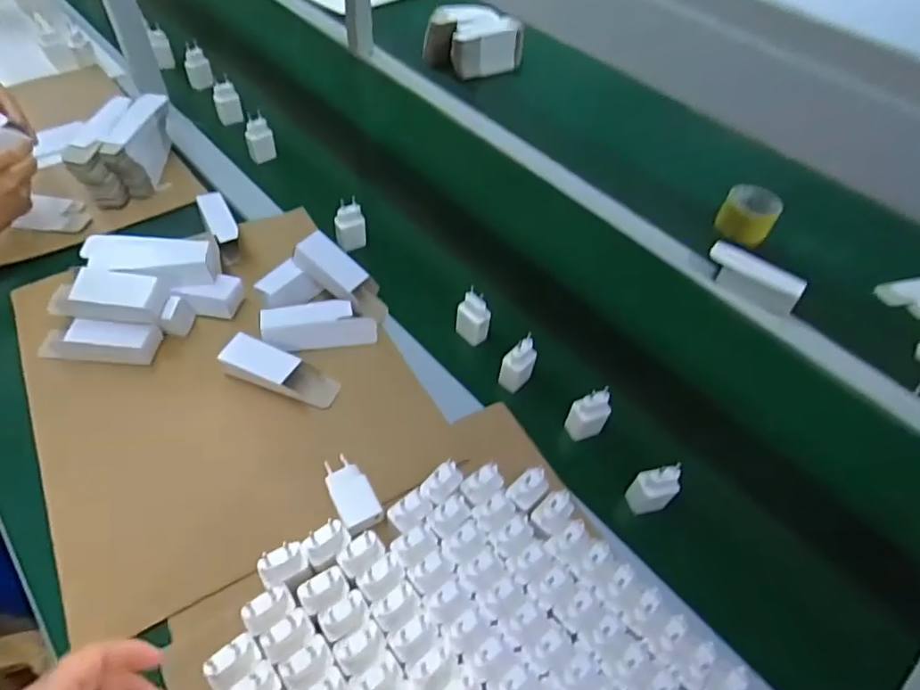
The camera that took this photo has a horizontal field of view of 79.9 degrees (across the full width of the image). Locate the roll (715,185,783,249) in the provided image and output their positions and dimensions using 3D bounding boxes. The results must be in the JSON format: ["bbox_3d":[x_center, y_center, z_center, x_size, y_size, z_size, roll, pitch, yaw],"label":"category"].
[{"bbox_3d":[0.477,-0.219,0.904,0.084,0.063,0.084,3,51,-3],"label":"roll"}]

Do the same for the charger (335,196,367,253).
[{"bbox_3d":[-0.161,-0.173,0.803,0.043,0.074,0.027,-25,57,-23],"label":"charger"}]

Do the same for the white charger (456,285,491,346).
[{"bbox_3d":[0.017,-0.034,0.709,0.026,0.069,0.043,-31,60,-27],"label":"white charger"}]

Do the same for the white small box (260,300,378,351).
[{"bbox_3d":[-0.171,-0.021,0.672,0.131,0.042,0.047,-7,52,-11],"label":"white small box"}]

